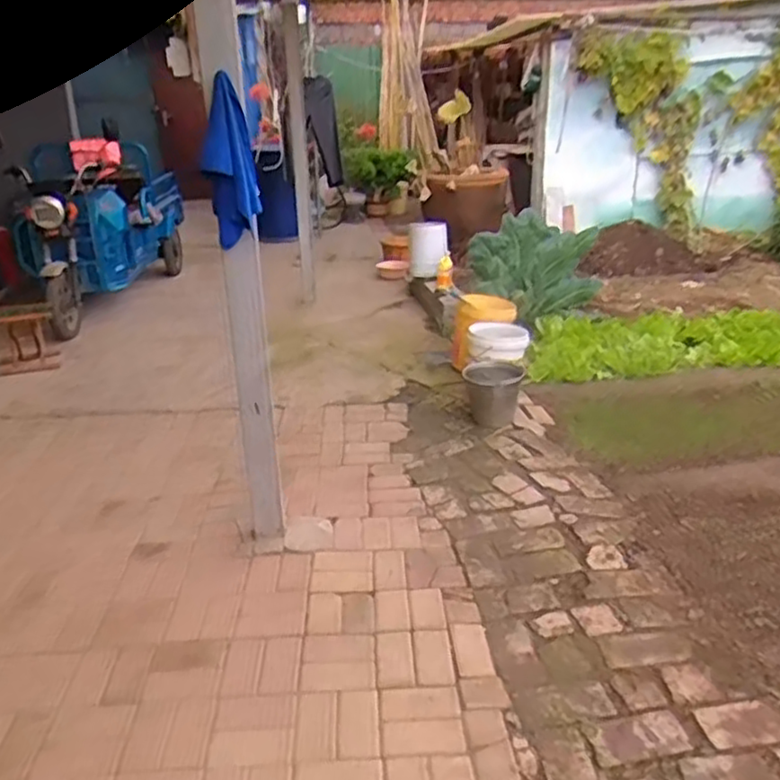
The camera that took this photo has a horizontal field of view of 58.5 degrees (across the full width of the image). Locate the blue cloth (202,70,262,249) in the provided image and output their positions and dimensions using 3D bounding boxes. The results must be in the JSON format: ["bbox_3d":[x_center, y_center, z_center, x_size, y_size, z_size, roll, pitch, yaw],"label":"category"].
[{"bbox_3d":[-0.397,-0.562,1.735,0.122,0.383,0.066,0,21,-3],"label":"blue cloth"}]

